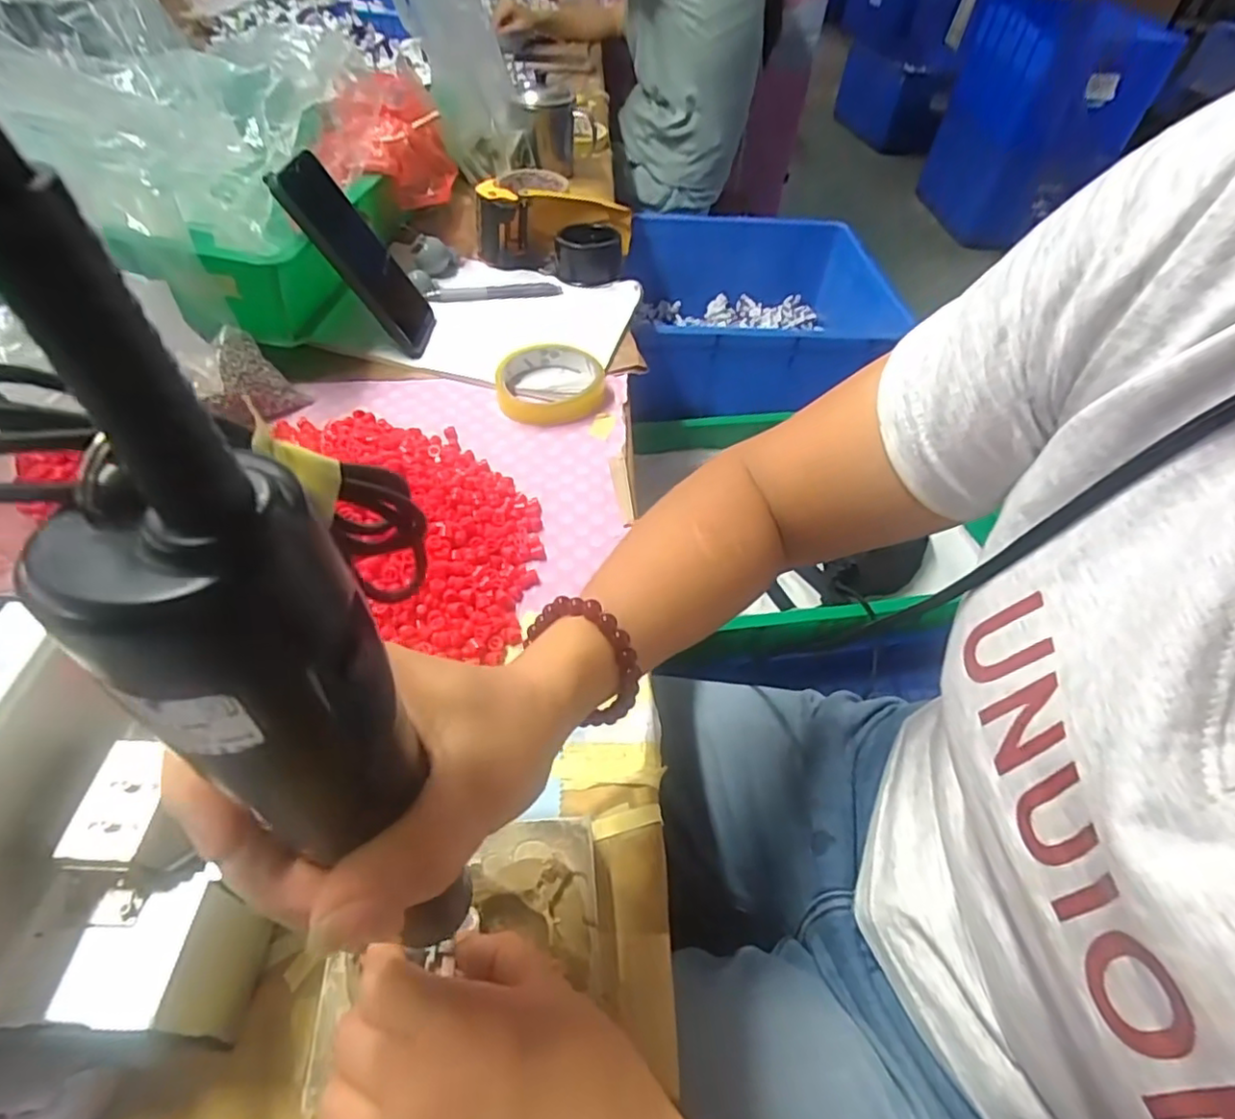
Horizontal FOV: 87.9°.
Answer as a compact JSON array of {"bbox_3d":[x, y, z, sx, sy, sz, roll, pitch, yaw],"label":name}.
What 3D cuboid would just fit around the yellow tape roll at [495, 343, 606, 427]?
[{"bbox_3d":[-0.059,-0.157,0.565,0.092,0.018,0.092,3,50,-4],"label":"yellow tape roll"}]

